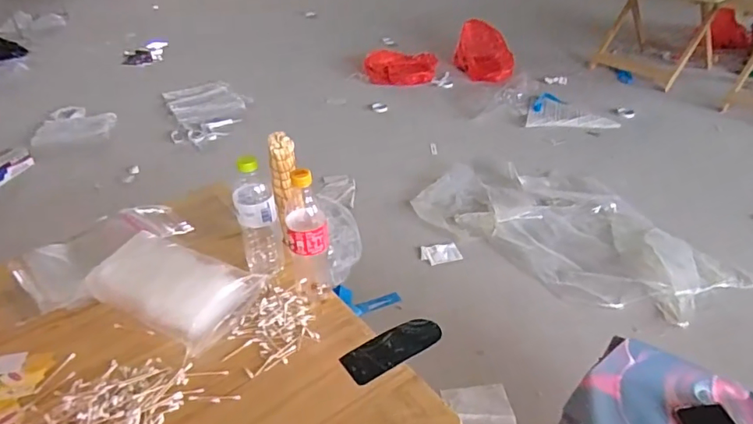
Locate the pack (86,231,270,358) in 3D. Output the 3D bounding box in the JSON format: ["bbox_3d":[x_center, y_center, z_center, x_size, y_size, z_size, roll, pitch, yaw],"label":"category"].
[{"bbox_3d":[-0.340,0.115,0.846,0.258,0.062,0.171,17,47,21],"label":"pack"}]

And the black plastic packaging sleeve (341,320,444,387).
[{"bbox_3d":[0.027,0.208,0.775,0.163,0.010,0.064,-23,40,-27],"label":"black plastic packaging sleeve"}]

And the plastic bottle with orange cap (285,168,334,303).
[{"bbox_3d":[-0.106,0.047,0.789,0.063,0.240,0.062,-7,37,-8],"label":"plastic bottle with orange cap"}]

